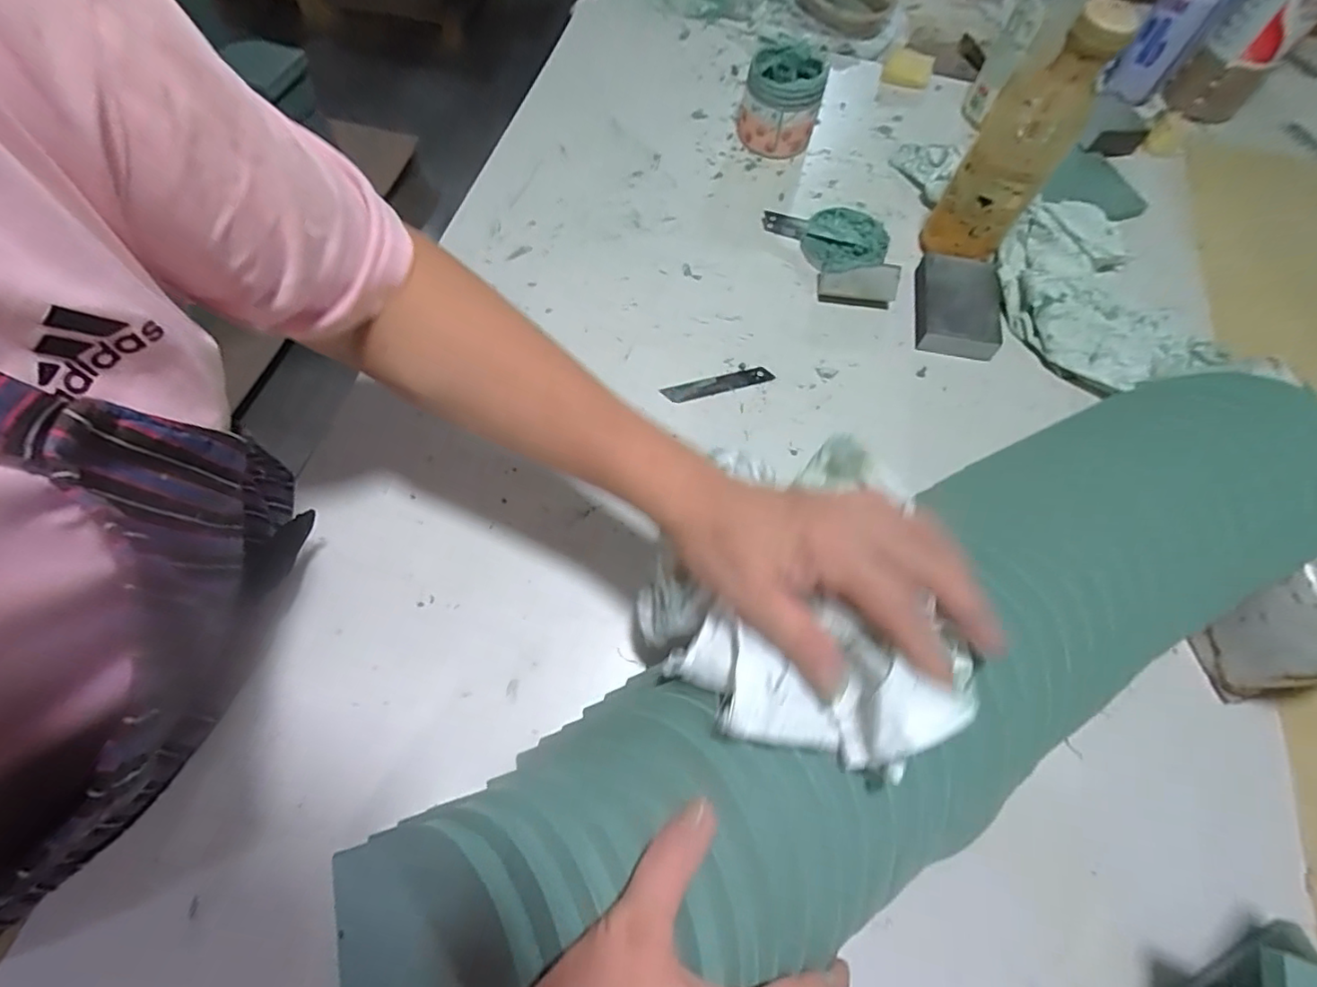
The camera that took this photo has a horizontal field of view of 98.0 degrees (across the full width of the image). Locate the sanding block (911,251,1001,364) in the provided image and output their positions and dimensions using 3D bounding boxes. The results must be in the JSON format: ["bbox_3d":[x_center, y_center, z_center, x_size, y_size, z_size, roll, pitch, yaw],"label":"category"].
[{"bbox_3d":[0.282,-0.178,0.542,0.076,0.028,0.106,12,66,2],"label":"sanding block"}]

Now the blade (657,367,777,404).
[{"bbox_3d":[0.052,-0.097,0.505,0.097,0.004,0.018,-14,68,-9],"label":"blade"}]

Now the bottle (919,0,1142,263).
[{"bbox_3d":[0.309,-0.297,0.491,0.070,0.194,0.079,32,69,11],"label":"bottle"}]

